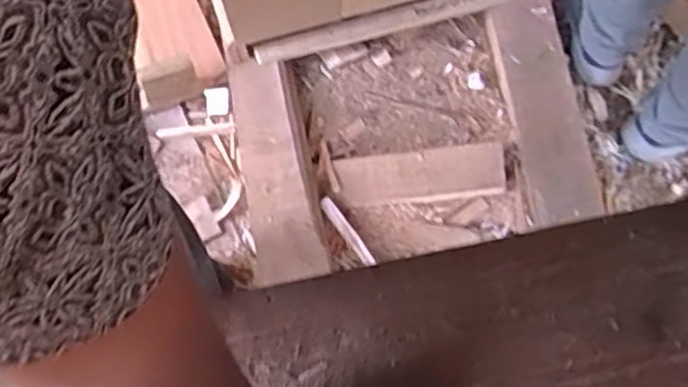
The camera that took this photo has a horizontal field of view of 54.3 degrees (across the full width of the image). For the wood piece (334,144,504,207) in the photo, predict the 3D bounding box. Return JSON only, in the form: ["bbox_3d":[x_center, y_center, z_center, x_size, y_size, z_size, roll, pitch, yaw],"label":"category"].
[{"bbox_3d":[0.142,-0.035,1.240,0.308,0.028,0.100,-6,69,-4],"label":"wood piece"}]

